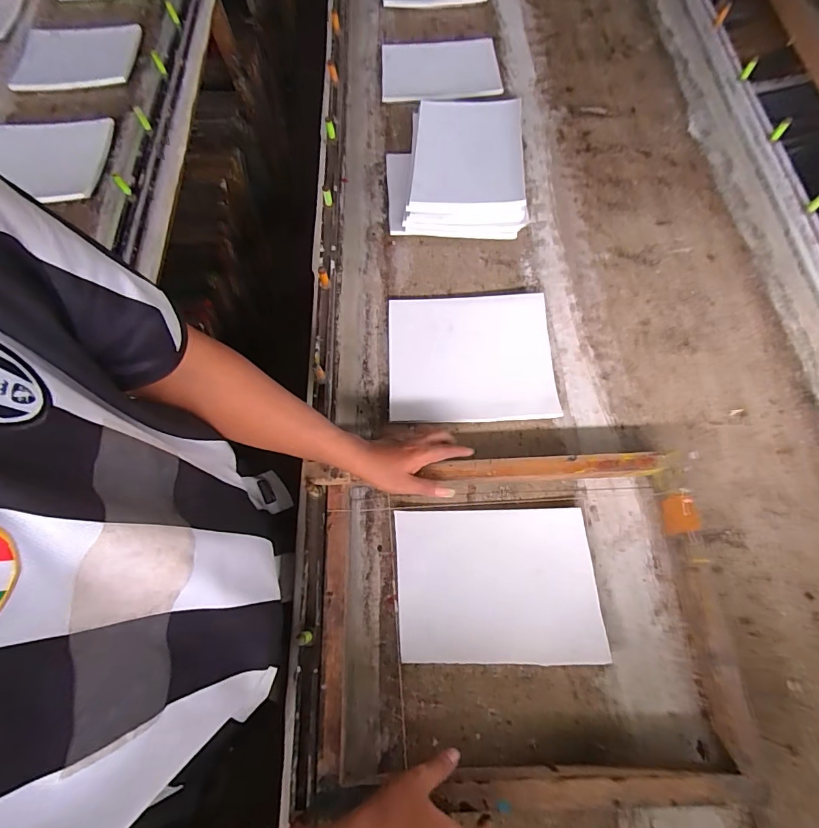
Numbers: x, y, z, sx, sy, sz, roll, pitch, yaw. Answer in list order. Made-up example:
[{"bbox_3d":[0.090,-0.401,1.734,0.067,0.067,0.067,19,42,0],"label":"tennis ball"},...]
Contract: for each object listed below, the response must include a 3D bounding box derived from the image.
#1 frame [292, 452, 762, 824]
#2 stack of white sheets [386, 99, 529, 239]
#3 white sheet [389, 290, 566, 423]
[{"bbox_3d":[0.130,0.254,0.554,0.517,0.060,0.400,-2,67,2],"label":"frame"},{"bbox_3d":[0.086,-0.487,0.854,0.258,0.098,0.294,-3,67,2],"label":"stack of white sheets"},{"bbox_3d":[0.102,-0.100,0.744,0.273,0.013,0.236,-3,71,4],"label":"white sheet"}]

